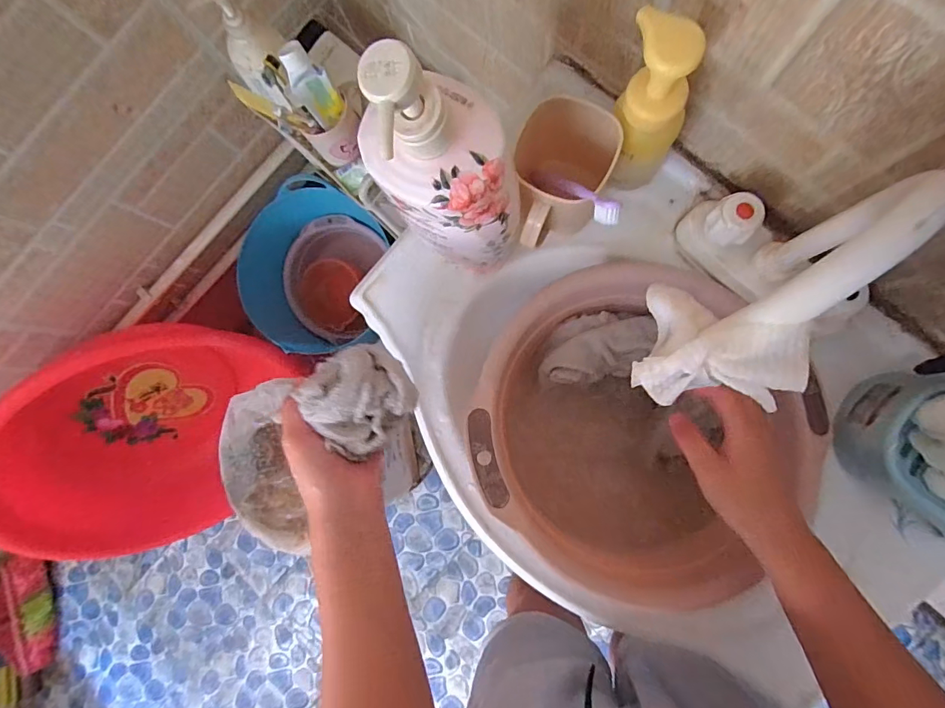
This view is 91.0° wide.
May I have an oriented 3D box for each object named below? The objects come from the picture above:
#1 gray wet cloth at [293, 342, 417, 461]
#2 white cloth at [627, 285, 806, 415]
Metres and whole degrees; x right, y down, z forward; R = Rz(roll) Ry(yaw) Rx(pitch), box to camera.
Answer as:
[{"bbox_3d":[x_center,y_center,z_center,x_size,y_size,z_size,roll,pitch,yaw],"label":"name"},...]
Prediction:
[{"bbox_3d":[-0.087,0.032,0.346,0.068,0.035,0.077,38,89,9],"label":"gray wet cloth"},{"bbox_3d":[0.124,0.000,0.237,0.070,0.046,0.060,20,86,9],"label":"white cloth"}]

